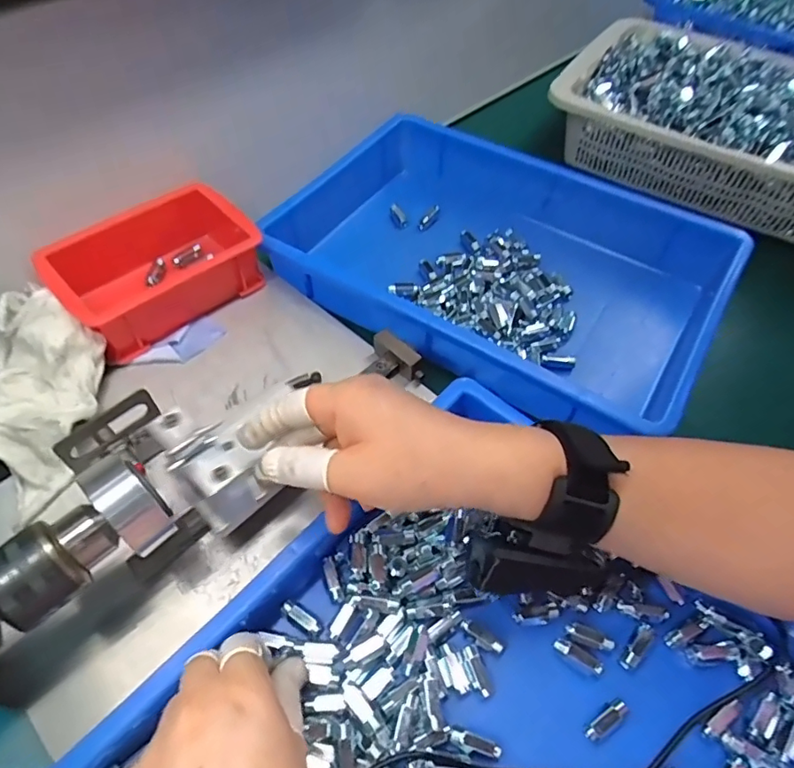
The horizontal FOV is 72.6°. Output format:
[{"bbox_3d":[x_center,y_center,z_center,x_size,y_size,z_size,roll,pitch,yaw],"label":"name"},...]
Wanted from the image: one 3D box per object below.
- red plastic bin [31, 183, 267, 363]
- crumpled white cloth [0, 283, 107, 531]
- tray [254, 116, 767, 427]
[{"bbox_3d":[-0.193,-0.093,0.442,0.151,0.062,0.096,-36,63,-24],"label":"red plastic bin"},{"bbox_3d":[-0.268,-0.002,0.377,0.150,0.053,0.114,30,59,19],"label":"crumpled white cloth"},{"bbox_3d":[0.090,-0.106,0.493,0.362,0.087,0.245,29,59,18],"label":"tray"}]

